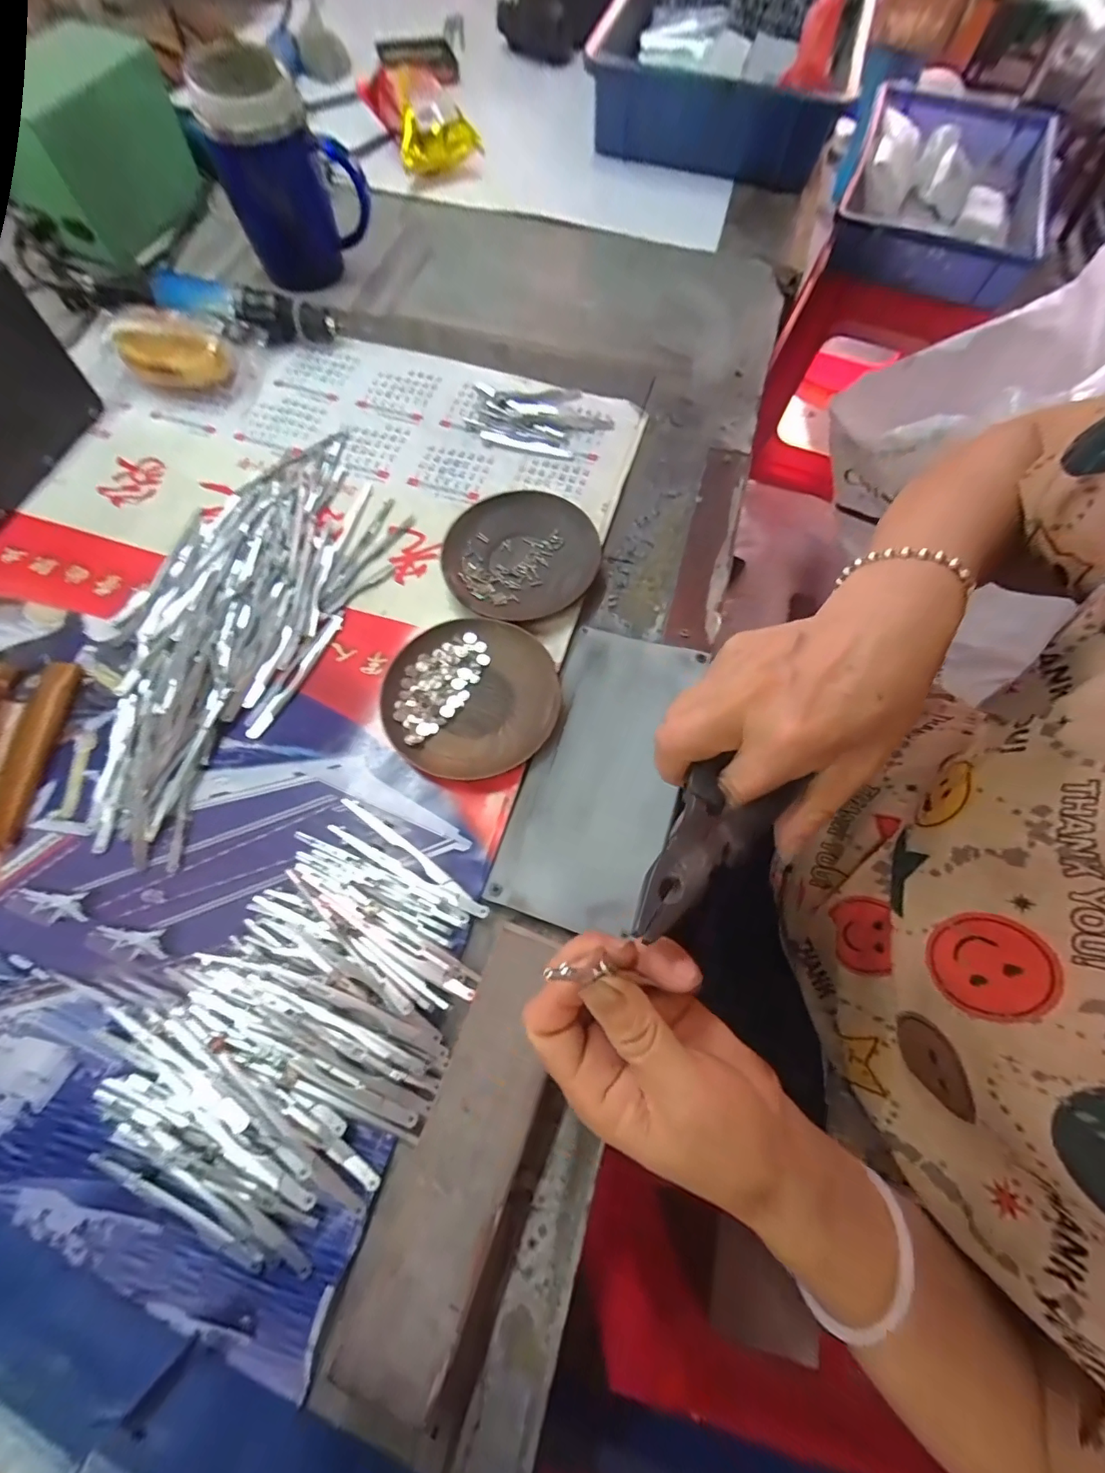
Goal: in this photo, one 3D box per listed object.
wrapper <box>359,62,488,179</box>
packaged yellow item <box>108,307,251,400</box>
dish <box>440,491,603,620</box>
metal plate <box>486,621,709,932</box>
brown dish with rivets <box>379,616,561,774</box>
[{"bbox_3d":[-0.152,-0.715,0.576,0.098,0.052,0.161,-21,70,-8],"label":"wrapper"},{"bbox_3d":[-0.323,-0.332,0.431,0.103,0.045,0.057,11,69,4],"label":"packaged yellow item"},{"bbox_3d":[-0.025,-0.137,0.375,0.114,0.018,0.109,0,69,0],"label":"dish"},{"bbox_3d":[0.033,0.019,0.319,0.091,0.011,0.195,18,70,6],"label":"metal plate"},{"bbox_3d":[-0.054,-0.029,0.335,0.115,0.016,0.114,0,69,0],"label":"brown dish with rivets"}]

